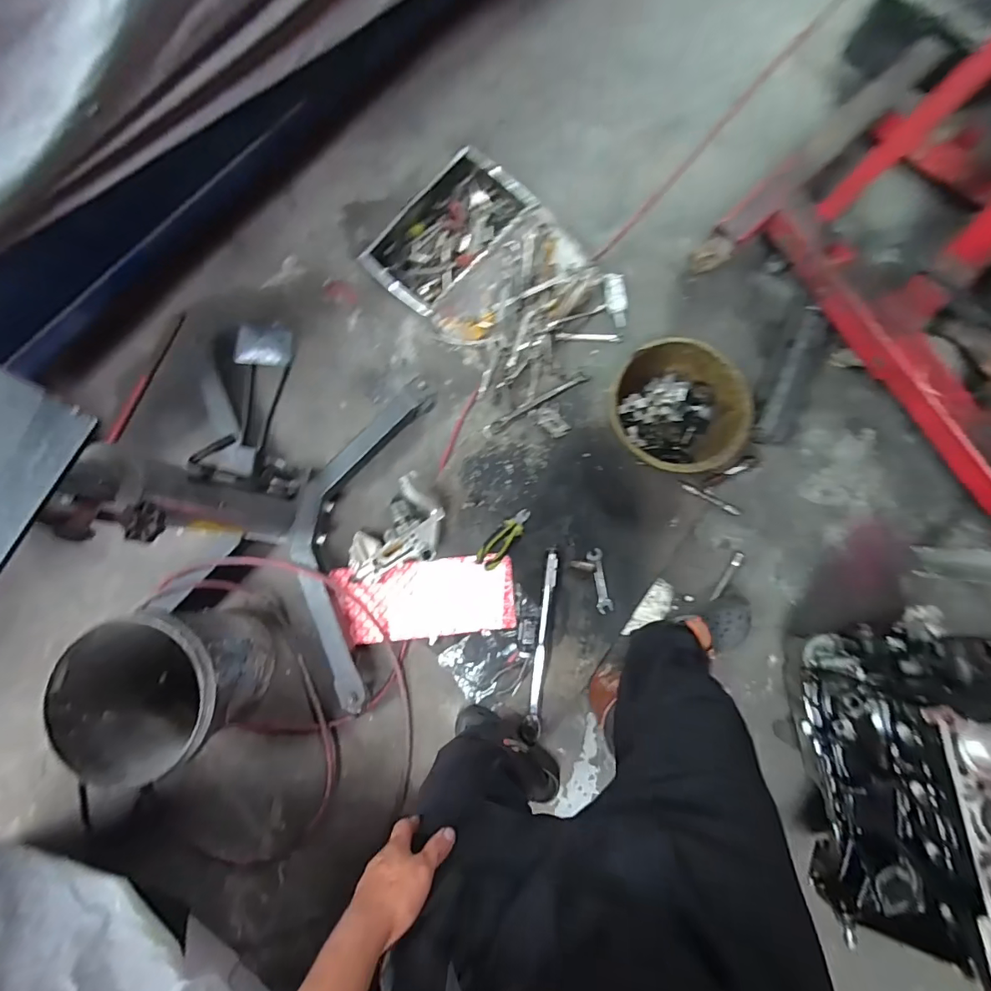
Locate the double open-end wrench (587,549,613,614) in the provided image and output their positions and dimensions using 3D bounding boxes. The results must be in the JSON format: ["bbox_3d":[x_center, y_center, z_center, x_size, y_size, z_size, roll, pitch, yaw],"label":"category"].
[{"bbox_3d":[0.259,0.212,1.184,0.039,0.006,0.156,-11,83,0],"label":"double open-end wrench"}]

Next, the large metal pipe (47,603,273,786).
[{"bbox_3d":[-0.674,0.403,1.052,0.304,0.335,0.290,0,83,1],"label":"large metal pipe"}]

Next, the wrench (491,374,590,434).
[{"bbox_3d":[0.114,-0.243,1.248,0.289,0.011,0.029,-31,83,-2],"label":"wrench"}]

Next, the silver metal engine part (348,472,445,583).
[{"bbox_3d":[-0.245,0.113,1.166,0.192,0.112,0.283,43,86,6],"label":"silver metal engine part"}]

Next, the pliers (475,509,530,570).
[{"bbox_3d":[0.022,0.107,1.198,0.059,0.015,0.178,42,86,6],"label":"pliers"}]

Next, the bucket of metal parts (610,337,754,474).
[{"bbox_3d":[0.435,-0.201,1.160,0.300,0.116,0.328,-41,84,-3],"label":"bucket of metal parts"}]

